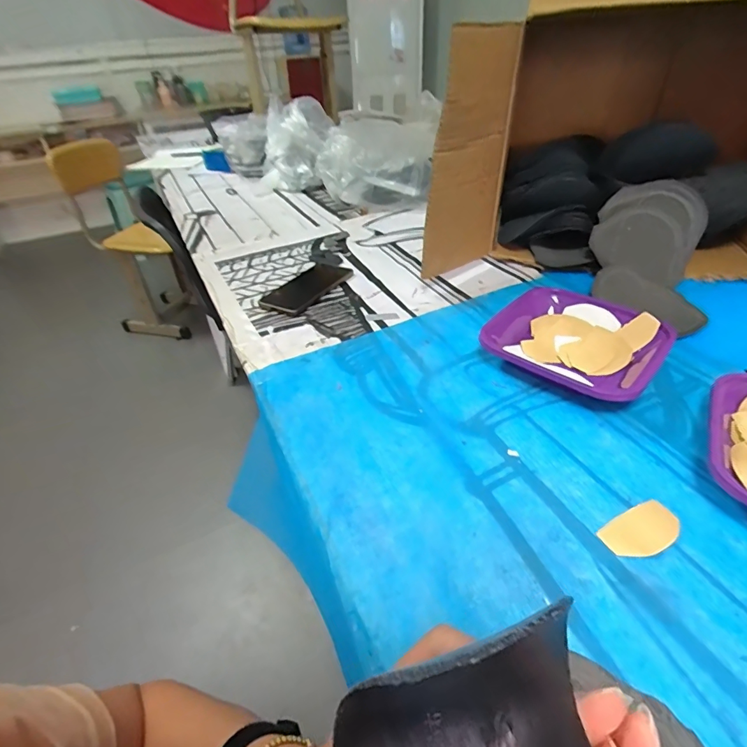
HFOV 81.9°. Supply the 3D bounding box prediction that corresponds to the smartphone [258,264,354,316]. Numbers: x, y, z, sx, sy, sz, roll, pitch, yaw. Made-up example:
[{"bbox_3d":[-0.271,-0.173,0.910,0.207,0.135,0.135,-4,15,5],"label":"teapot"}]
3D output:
[{"bbox_3d":[-0.107,-0.141,0.695,0.081,0.013,0.159,20,43,26],"label":"smartphone"}]

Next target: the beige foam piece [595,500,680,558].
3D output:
[{"bbox_3d":[0.219,0.127,0.350,0.069,0.004,0.036,-18,40,-19],"label":"beige foam piece"}]

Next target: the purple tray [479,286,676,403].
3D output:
[{"bbox_3d":[0.248,-0.037,0.527,0.195,0.042,0.187,-29,45,-31],"label":"purple tray"}]

